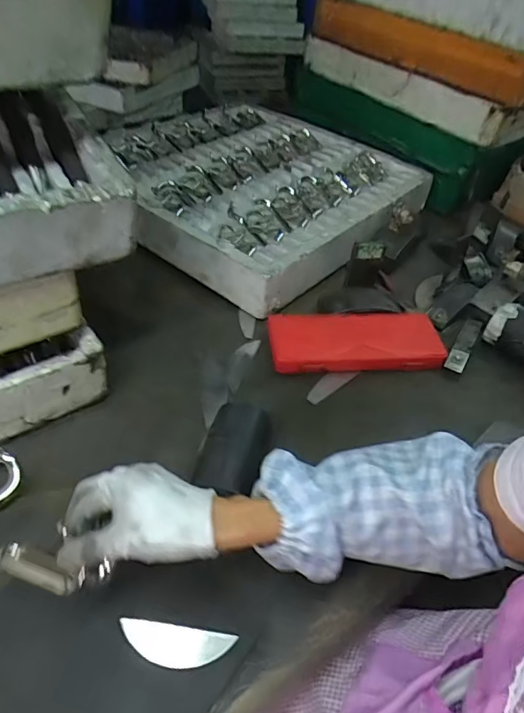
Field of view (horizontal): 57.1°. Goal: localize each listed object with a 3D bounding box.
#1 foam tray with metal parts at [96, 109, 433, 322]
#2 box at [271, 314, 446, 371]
[{"bbox_3d":[-0.006,-0.324,0.946,0.491,0.103,0.529,31,49,22],"label":"foam tray with metal parts"},{"bbox_3d":[0.140,-0.023,0.715,0.257,0.032,0.102,-1,45,-9],"label":"box"}]

